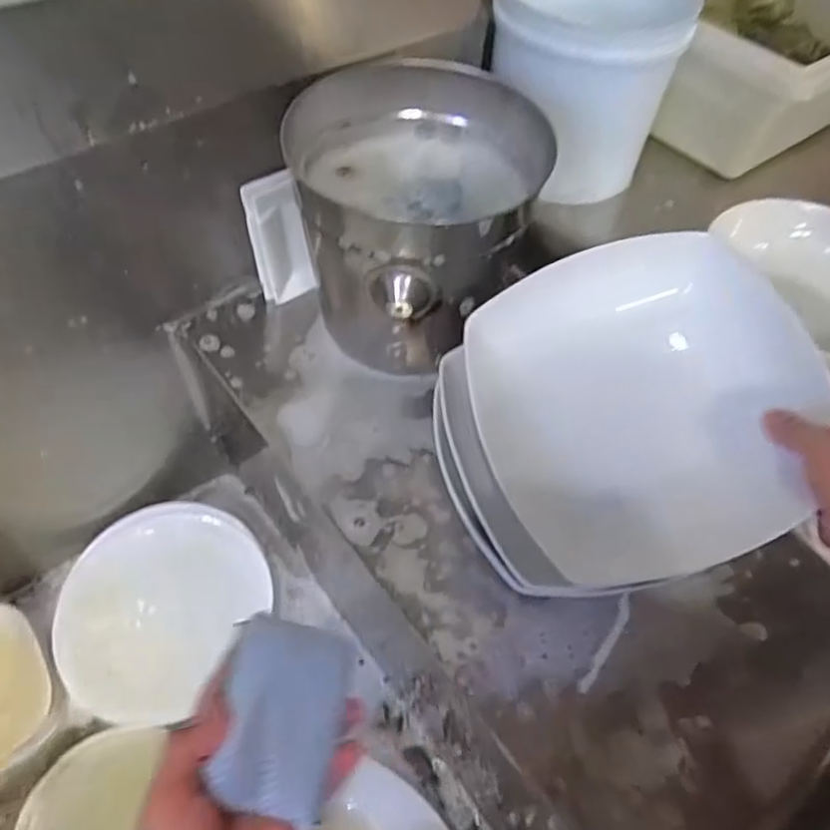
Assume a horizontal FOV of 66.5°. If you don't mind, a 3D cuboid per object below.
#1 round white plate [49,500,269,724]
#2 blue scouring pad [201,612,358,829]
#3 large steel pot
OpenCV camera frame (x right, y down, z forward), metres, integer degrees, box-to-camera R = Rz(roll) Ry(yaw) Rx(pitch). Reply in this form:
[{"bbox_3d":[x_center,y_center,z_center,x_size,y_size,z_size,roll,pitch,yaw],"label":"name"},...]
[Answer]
[{"bbox_3d":[-0.283,0.208,0.700,0.222,0.042,0.234,30,58,15],"label":"round white plate"},{"bbox_3d":[-0.078,0.173,0.371,0.073,0.014,0.103,26,49,-13],"label":"blue scouring pad"},{"bbox_3d":[-0.001,-0.160,0.558,0.182,0.183,0.177,3,55,-4],"label":"large steel pot"}]

